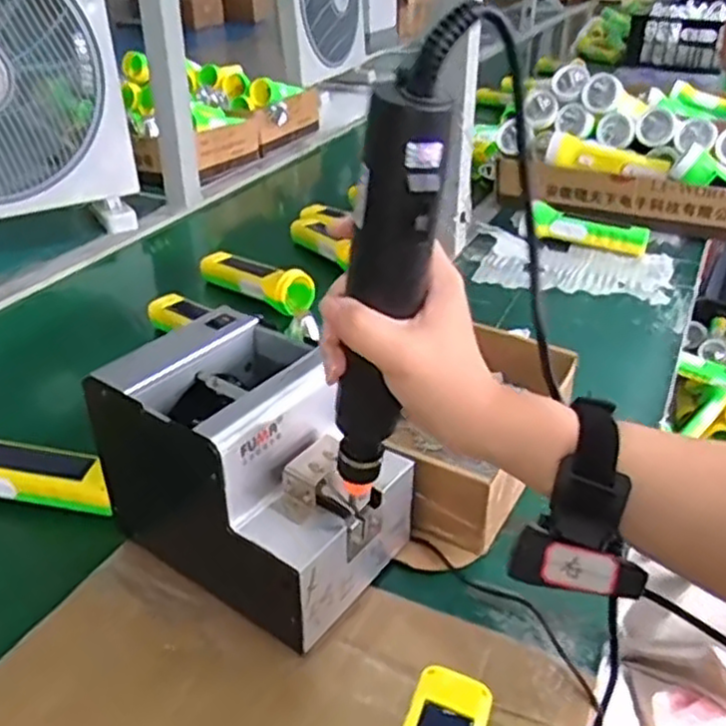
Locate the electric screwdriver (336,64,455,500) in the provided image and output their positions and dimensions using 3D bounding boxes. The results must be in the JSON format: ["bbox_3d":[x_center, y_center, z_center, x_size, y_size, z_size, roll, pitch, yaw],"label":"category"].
[{"bbox_3d":[0.010,-0.024,0.375,0.031,0.234,0.038,-27,51,-34],"label":"electric screwdriver"}]

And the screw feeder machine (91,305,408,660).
[{"bbox_3d":[-0.070,0.070,0.503,0.169,0.152,0.127,21,38,30],"label":"screw feeder machine"}]

